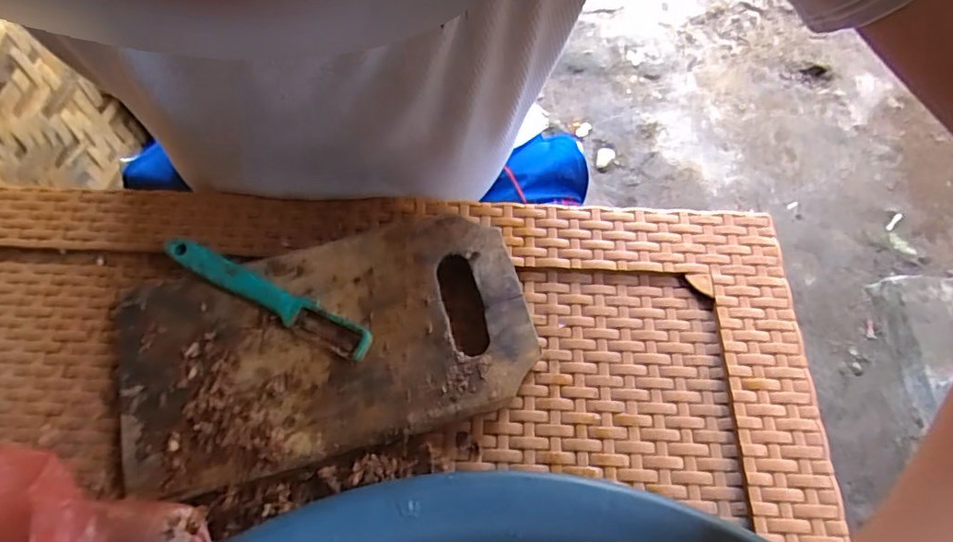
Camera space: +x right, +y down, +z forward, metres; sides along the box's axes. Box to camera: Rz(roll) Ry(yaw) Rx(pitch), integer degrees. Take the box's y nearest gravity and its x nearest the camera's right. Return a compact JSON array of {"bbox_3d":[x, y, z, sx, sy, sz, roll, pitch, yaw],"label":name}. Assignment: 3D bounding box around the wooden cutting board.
[{"bbox_3d":[-0.105,0.051,0.382,0.278,0.024,0.151,-17,64,-8],"label":"wooden cutting board"}]

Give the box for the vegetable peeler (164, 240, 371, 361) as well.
[{"bbox_3d":[-0.149,0.019,0.382,0.167,0.015,0.022,24,66,12],"label":"vegetable peeler"}]

